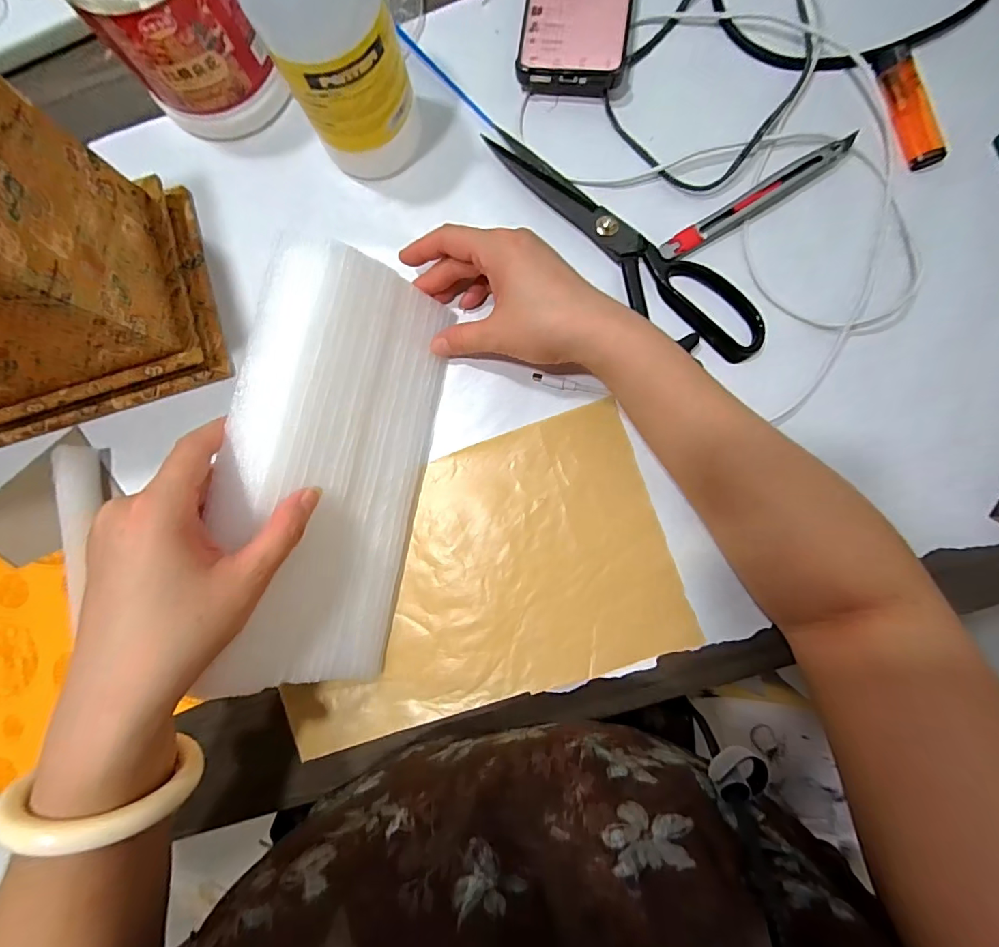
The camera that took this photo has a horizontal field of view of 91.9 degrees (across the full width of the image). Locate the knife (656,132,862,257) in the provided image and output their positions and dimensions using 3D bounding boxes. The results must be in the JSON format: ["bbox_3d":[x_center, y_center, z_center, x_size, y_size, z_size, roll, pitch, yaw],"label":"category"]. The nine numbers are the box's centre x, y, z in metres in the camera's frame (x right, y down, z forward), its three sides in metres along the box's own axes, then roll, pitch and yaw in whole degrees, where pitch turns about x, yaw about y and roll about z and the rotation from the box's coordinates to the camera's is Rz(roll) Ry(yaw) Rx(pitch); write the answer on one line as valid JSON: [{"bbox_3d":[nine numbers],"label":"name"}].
[{"bbox_3d":[0.181,-0.196,0.341,0.148,0.010,0.014,-31,86,2],"label":"knife"}]

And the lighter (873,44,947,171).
[{"bbox_3d":[0.290,-0.257,0.339,0.025,0.009,0.083,-19,87,3],"label":"lighter"}]

